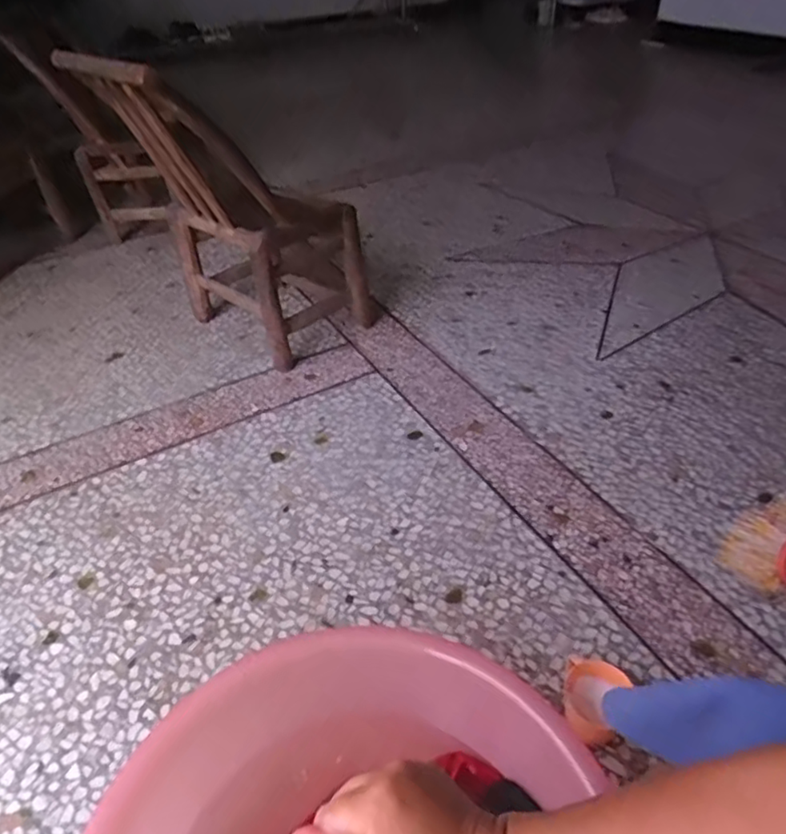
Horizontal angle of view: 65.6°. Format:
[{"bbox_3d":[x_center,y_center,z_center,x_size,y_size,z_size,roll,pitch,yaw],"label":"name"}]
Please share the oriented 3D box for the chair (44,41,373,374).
[{"bbox_3d":[-0.334,-0.460,1.350,0.431,0.632,0.367,-26,45,-27],"label":"chair"}]

